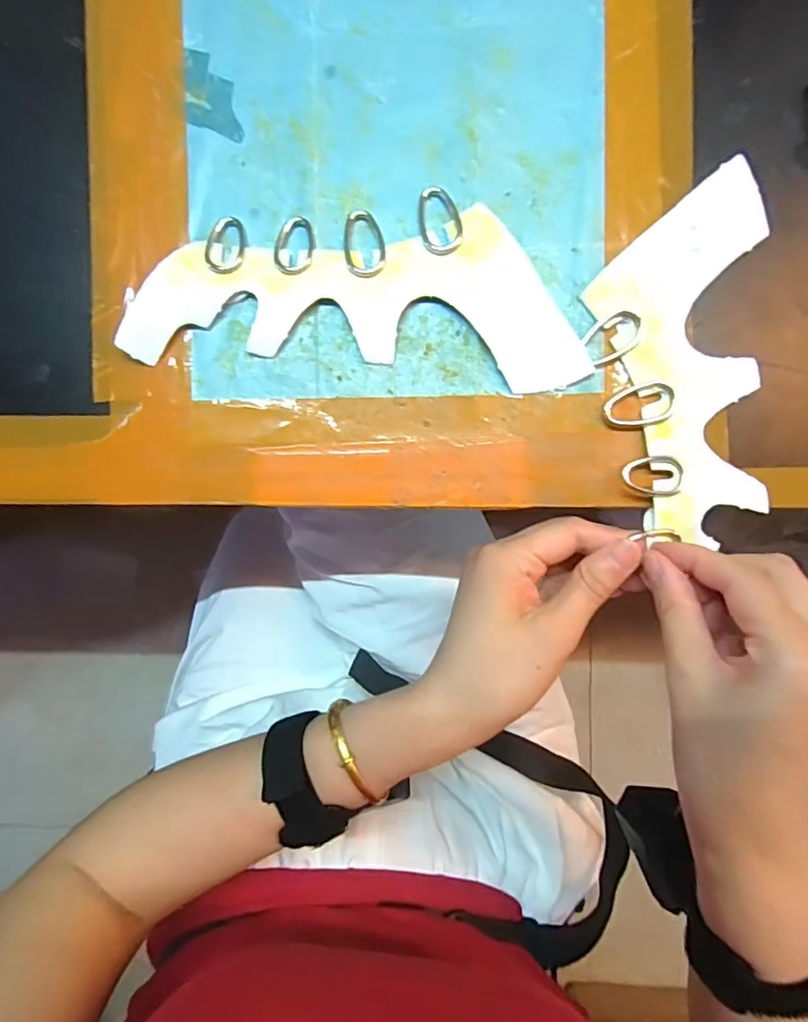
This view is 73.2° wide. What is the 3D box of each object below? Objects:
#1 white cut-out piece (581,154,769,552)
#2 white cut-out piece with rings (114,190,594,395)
[{"bbox_3d":[0.130,-0.072,0.257,0.075,0.006,0.169,-1,89,3],"label":"white cut-out piece"},{"bbox_3d":[-0.024,-0.105,0.263,0.217,0.009,0.080,2,90,3],"label":"white cut-out piece with rings"}]

